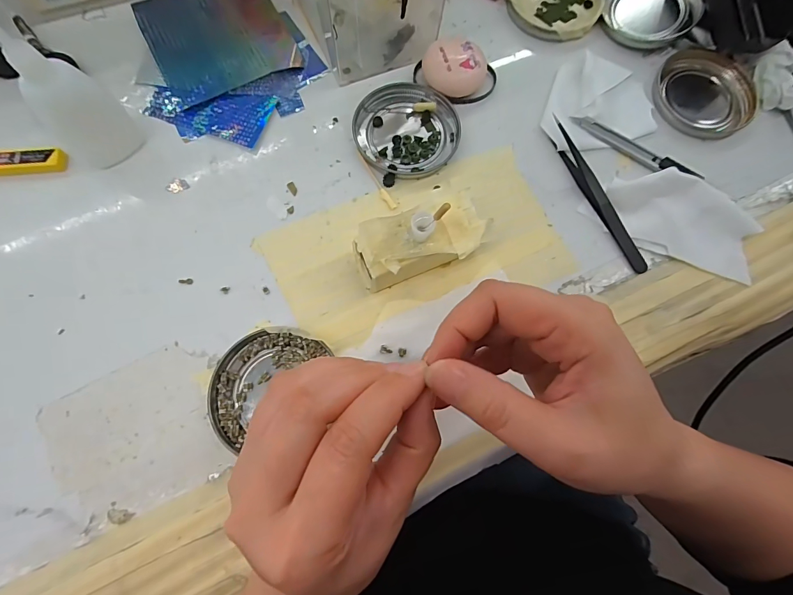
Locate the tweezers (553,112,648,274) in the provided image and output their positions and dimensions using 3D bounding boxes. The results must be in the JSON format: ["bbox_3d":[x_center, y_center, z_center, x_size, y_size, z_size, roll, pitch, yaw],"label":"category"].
[{"bbox_3d":[0.147,-0.075,0.276,0.011,0.014,0.123,-25,77,-8],"label":"tweezers"}]

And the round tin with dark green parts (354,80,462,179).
[{"bbox_3d":[0.008,-0.128,0.290,0.075,0.009,0.076,0,75,-1],"label":"round tin with dark green parts"}]

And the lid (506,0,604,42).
[{"bbox_3d":[0.133,-0.253,0.326,0.079,0.010,0.078,0,75,-1],"label":"lid"}]

